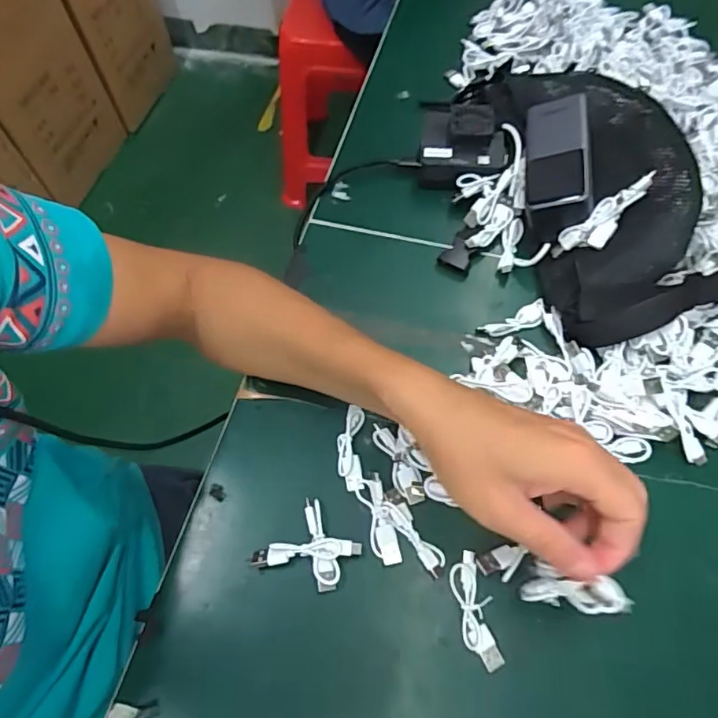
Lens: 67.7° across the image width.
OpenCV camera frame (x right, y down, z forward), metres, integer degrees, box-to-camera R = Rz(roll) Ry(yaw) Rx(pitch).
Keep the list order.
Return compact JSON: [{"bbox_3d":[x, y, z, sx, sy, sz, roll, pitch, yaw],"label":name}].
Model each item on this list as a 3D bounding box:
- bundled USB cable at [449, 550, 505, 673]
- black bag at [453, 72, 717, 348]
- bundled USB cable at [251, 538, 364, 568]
[{"bbox_3d":[0.078,0.170,0.363,0.022,0.005,0.073,-10,62,-2],"label":"bundled USB cable"},{"bbox_3d":[0.237,-0.183,0.499,0.250,0.056,0.321,-22,63,-8],"label":"black bag"},{"bbox_3d":[-0.037,0.133,0.371,0.075,0.008,0.013,-6,62,0],"label":"bundled USB cable"}]

